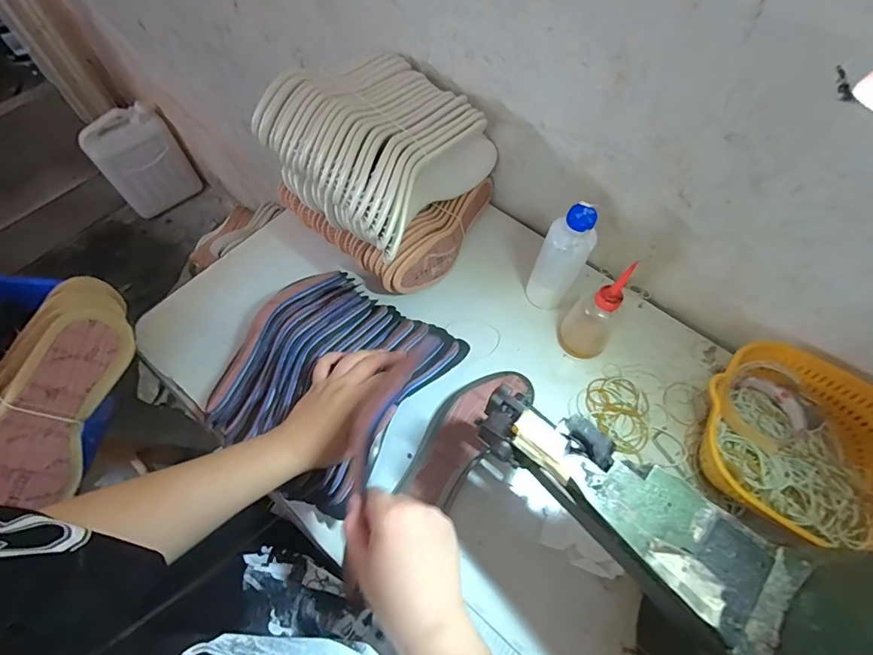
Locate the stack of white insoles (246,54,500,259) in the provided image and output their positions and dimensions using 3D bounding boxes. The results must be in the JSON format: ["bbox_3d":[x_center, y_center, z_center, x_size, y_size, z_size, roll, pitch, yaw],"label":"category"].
[{"bbox_3d":[-0.071,-0.231,0.565,0.222,0.128,0.254,32,65,15],"label":"stack of white insoles"}]

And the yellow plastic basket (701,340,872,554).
[{"bbox_3d":[0.407,0.133,0.500,0.213,0.086,0.197,1,61,-1],"label":"yellow plastic basket"}]

